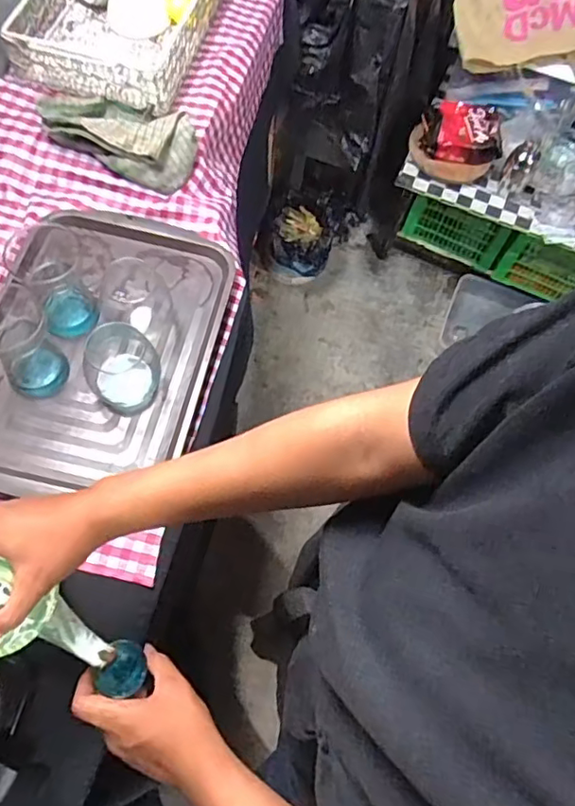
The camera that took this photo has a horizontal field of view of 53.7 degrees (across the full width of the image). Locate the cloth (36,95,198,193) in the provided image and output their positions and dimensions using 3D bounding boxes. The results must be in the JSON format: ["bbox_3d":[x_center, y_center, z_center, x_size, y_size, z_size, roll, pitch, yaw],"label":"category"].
[{"bbox_3d":[-0.249,-0.424,0.880,0.232,0.064,0.129,24,65,5],"label":"cloth"}]

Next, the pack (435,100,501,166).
[{"bbox_3d":[0.473,-0.703,1.476,0.158,0.068,0.156,11,65,-1],"label":"pack"}]

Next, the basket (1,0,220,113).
[{"bbox_3d":[-0.276,-0.706,0.981,0.267,0.106,0.428,15,65,1],"label":"basket"}]

